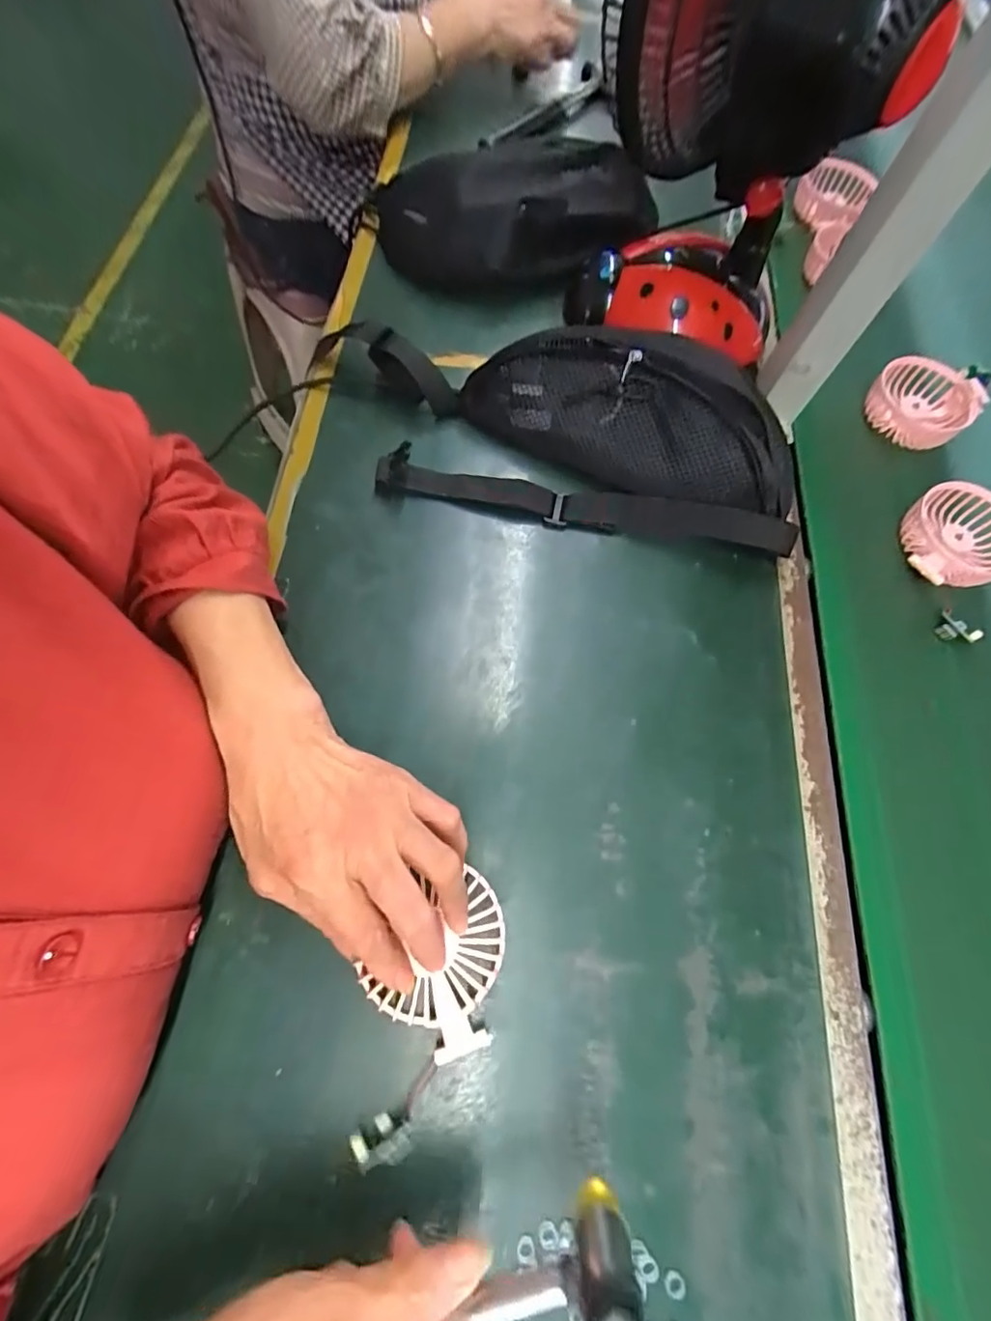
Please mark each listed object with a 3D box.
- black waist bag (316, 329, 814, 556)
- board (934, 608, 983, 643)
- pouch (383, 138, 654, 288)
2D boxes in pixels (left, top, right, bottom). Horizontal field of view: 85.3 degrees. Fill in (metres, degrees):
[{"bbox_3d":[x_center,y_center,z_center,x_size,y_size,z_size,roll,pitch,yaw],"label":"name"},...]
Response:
[{"bbox_3d":[0.044,-0.192,0.432,0.405,0.082,0.142,11,68,2],"label":"black waist bag"},{"bbox_3d":[0.367,-0.025,0.431,0.014,0.020,0.031,-29,72,-12],"label":"board"},{"bbox_3d":[0.017,-0.438,0.539,0.274,0.092,0.107,0,68,-2],"label":"pouch"}]

